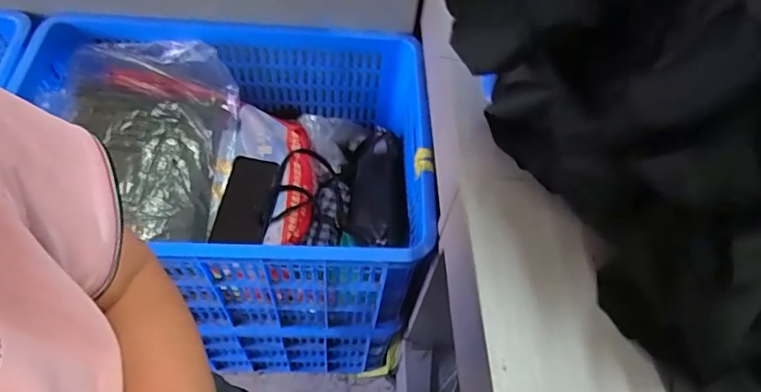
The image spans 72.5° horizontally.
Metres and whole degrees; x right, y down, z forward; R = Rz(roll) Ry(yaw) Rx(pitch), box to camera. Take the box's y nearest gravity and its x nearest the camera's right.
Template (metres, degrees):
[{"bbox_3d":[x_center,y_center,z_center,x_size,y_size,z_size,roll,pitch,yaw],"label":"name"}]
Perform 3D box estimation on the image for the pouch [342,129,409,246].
[{"bbox_3d":[-0.007,-0.024,0.906,0.101,0.059,0.200,2,58,-4],"label":"pouch"}]

